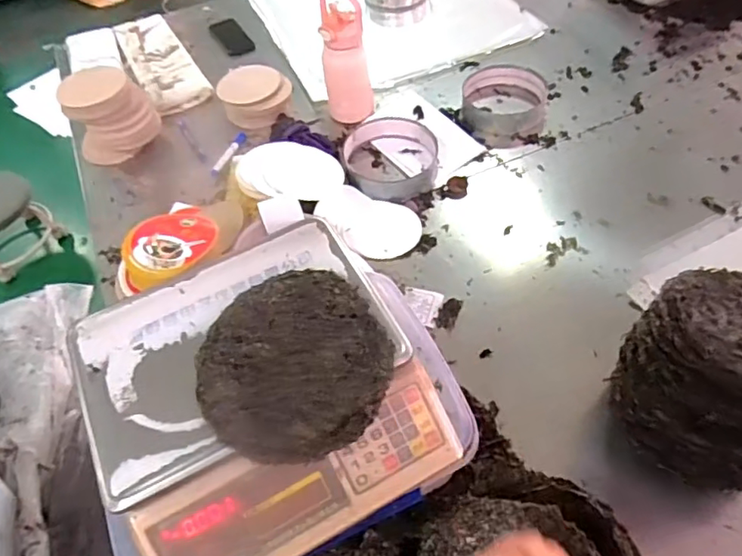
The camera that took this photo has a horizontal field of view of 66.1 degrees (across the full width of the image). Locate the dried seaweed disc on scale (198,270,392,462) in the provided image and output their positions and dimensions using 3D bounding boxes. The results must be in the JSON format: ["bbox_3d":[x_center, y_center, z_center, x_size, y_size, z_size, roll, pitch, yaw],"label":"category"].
[{"bbox_3d":[-0.078,0.077,0.559,0.181,0.025,0.194,-1,53,2],"label":"dried seaweed disc on scale"}]

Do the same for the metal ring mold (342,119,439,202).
[{"bbox_3d":[0.041,-0.237,1.125,0.184,0.041,0.196,-1,53,2],"label":"metal ring mold"}]

